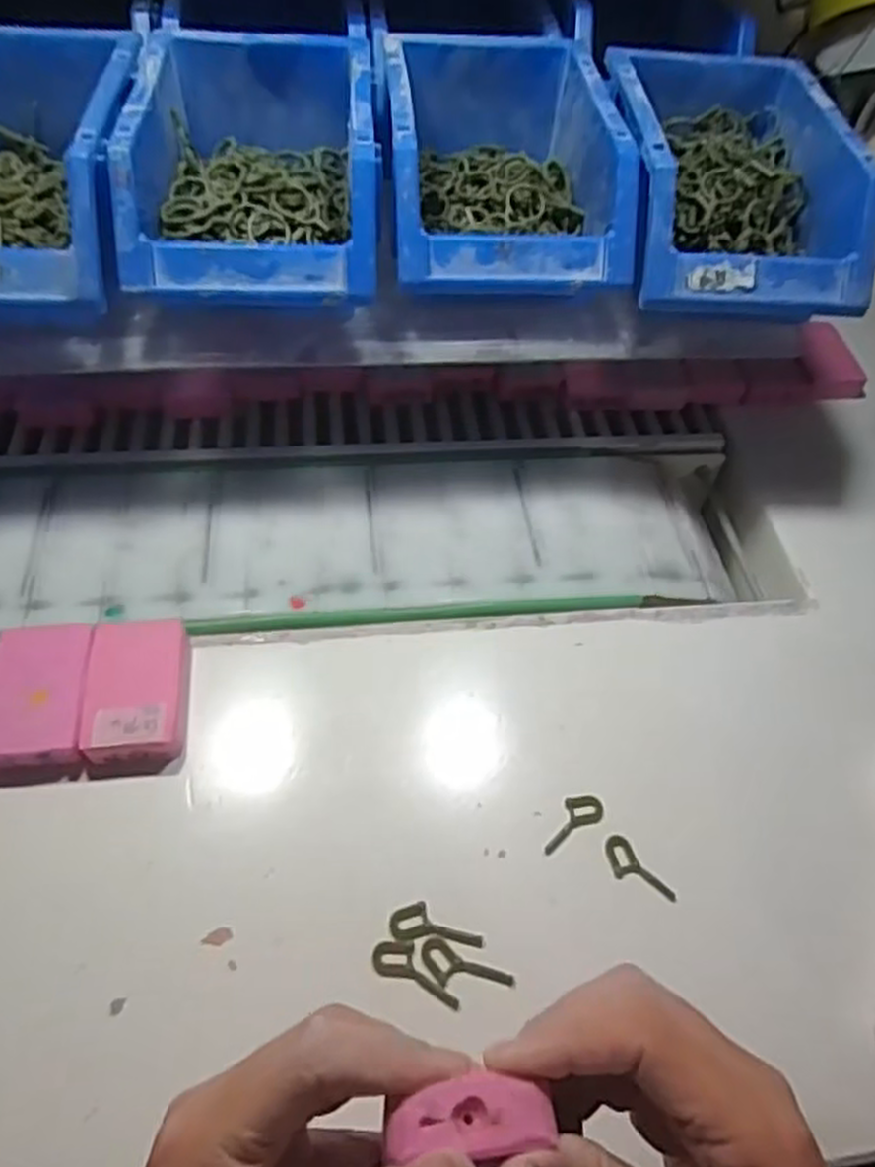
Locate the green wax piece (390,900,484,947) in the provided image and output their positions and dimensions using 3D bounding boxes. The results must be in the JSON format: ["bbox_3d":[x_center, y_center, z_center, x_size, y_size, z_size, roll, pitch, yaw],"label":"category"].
[{"bbox_3d":[0.000,0.149,0.337,0.040,0.004,0.016,9,54,2],"label":"green wax piece"}]

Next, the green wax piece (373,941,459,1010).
[{"bbox_3d":[-0.008,0.165,0.328,0.040,0.004,0.016,21,55,10],"label":"green wax piece"}]

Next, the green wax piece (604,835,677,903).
[{"bbox_3d":[0.093,0.134,0.357,0.015,0.004,0.038,-34,63,-26],"label":"green wax piece"}]

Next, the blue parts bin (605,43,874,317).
[{"bbox_3d":[0.163,-0.230,0.435,0.120,0.058,0.172,1,54,-5],"label":"blue parts bin"}]

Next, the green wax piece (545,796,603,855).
[{"bbox_3d":[0.063,0.113,0.370,0.037,0.004,0.015,-27,61,-22],"label":"green wax piece"}]

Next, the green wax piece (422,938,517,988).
[{"bbox_3d":[0.012,0.165,0.326,0.040,0.004,0.015,21,55,10],"label":"green wax piece"}]

